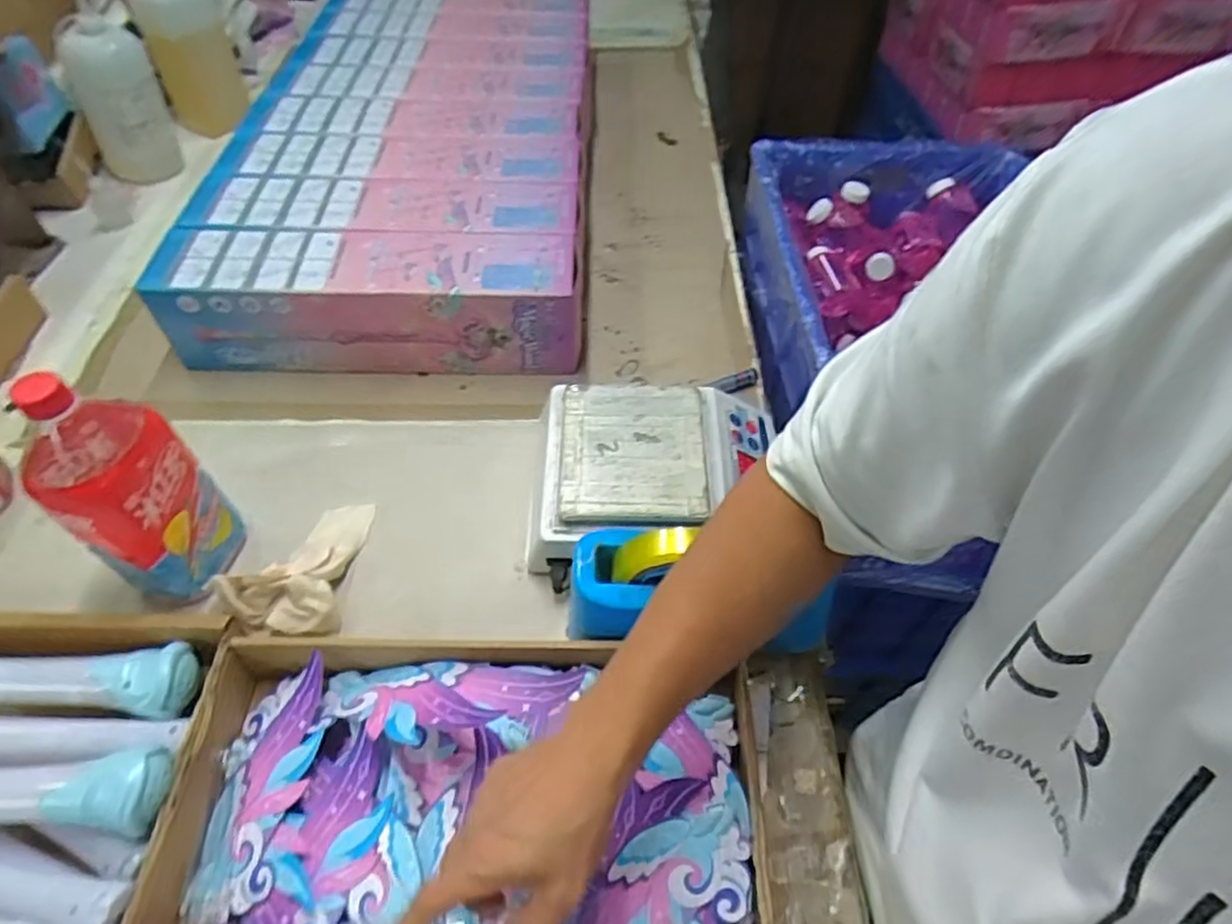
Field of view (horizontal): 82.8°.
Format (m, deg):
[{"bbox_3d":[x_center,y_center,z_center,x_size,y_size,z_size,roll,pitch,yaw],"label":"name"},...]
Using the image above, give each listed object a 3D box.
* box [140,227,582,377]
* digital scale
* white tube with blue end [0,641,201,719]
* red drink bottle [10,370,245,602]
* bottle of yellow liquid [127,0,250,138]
[{"bbox_3d":[-0.247,-0.167,0.738,0.409,0.123,0.096,0,52,-3],"label":"box"},{"bbox_3d":[0.036,0.004,0.639,0.225,0.077,0.166,-1,52,-4],"label":"digital scale"},{"bbox_3d":[-0.463,0.146,0.490,0.303,0.059,0.053,0,52,-3],"label":"white tube with blue end"},{"bbox_3d":[-0.371,0.017,0.531,0.096,0.206,0.096,26,55,16],"label":"red drink bottle"},{"bbox_3d":[-0.606,-0.589,0.999,0.109,0.223,0.103,-22,56,-19],"label":"bottle of yellow liquid"}]

